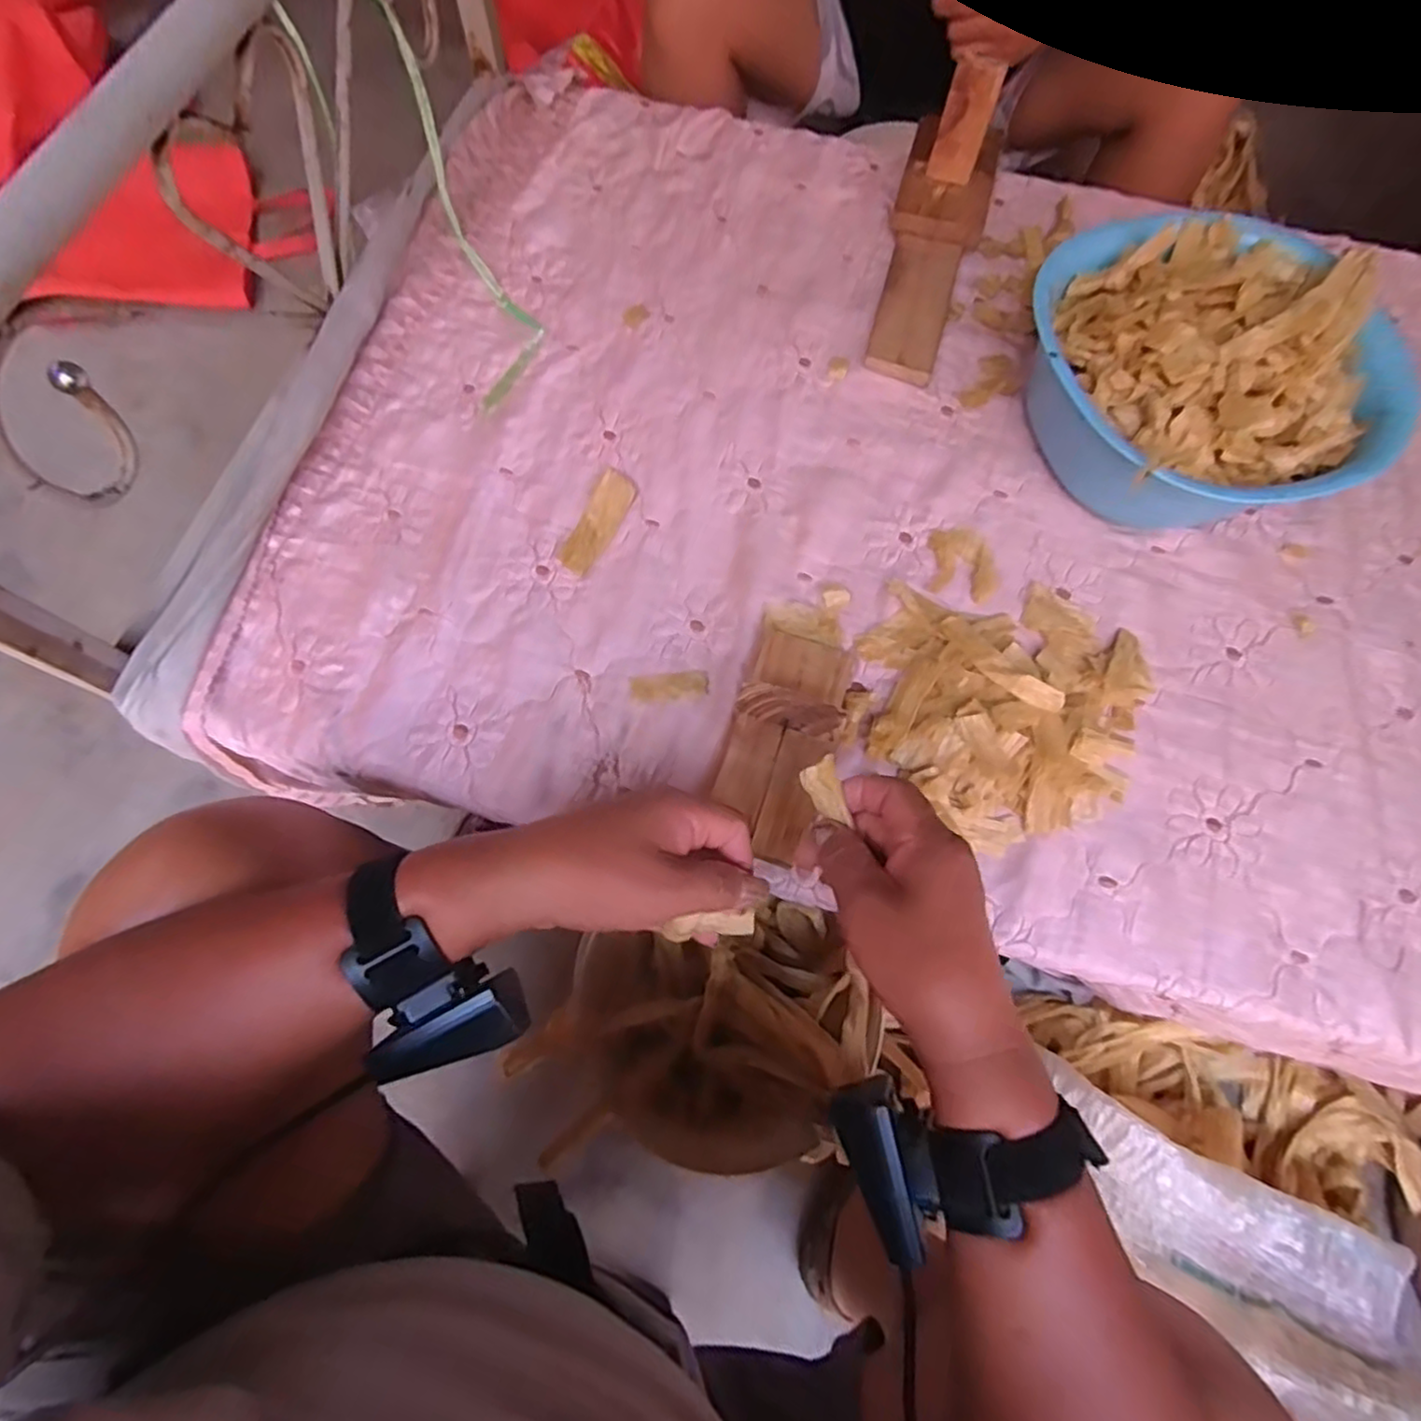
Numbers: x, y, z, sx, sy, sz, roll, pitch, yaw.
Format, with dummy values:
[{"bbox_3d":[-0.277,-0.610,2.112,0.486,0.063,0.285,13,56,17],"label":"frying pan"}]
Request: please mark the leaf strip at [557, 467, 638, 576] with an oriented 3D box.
[{"bbox_3d":[-0.090,-0.153,0.556,0.030,0.007,0.093,29,75,-17],"label":"leaf strip"}]

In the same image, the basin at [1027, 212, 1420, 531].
[{"bbox_3d":[0.387,-0.266,0.562,0.266,0.118,0.266,1,71,-2],"label":"basin"}]

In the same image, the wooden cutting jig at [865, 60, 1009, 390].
[{"bbox_3d":[0.205,-0.436,0.620,0.085,0.100,0.279,16,83,4],"label":"wooden cutting jig"}]

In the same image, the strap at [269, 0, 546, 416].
[{"bbox_3d":[-0.255,-0.424,0.554,0.108,0.325,0.102,-43,38,-15],"label":"strap"}]

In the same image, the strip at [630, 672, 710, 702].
[{"bbox_3d":[-0.030,-0.017,0.516,0.059,0.004,0.021,-5,70,-10],"label":"strip"}]

